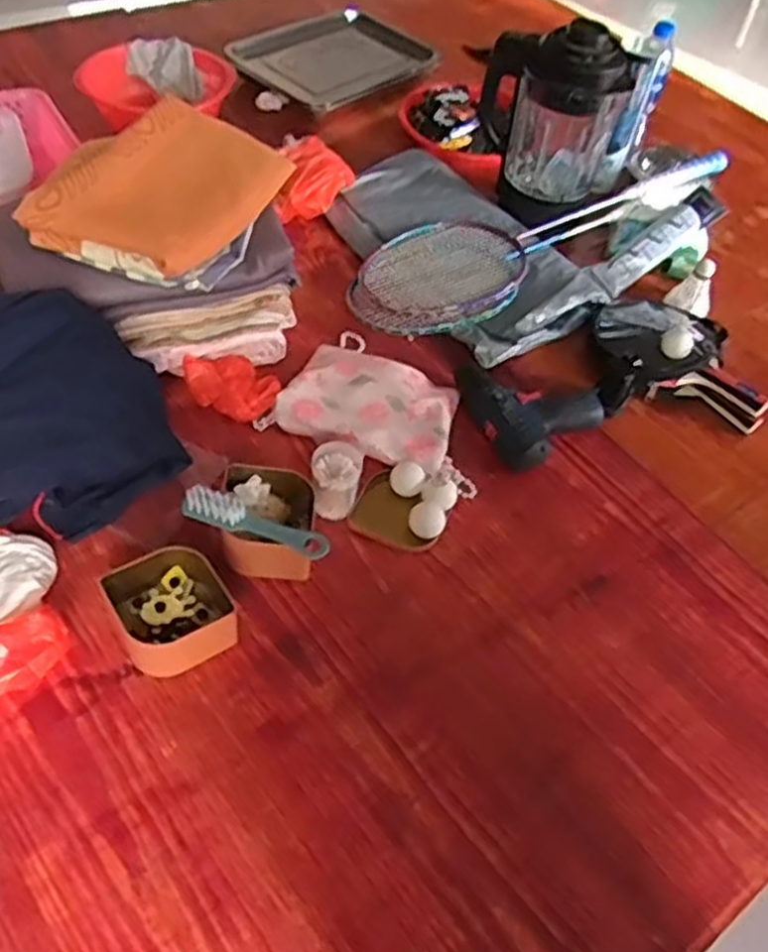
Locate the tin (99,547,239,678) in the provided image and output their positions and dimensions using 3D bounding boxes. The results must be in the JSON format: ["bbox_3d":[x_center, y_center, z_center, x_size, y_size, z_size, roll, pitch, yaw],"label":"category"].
[{"bbox_3d":[-0.201,0.125,0.762,0.104,0.051,0.112,-24,58,-23],"label":"tin"}]

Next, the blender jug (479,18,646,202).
[{"bbox_3d":[0.252,-0.537,1.190,0.214,0.267,0.188,17,52,7],"label":"blender jug"}]

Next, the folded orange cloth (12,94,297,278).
[{"bbox_3d":[-0.283,-0.346,0.938,0.261,0.056,0.252,25,53,13],"label":"folded orange cloth"}]

